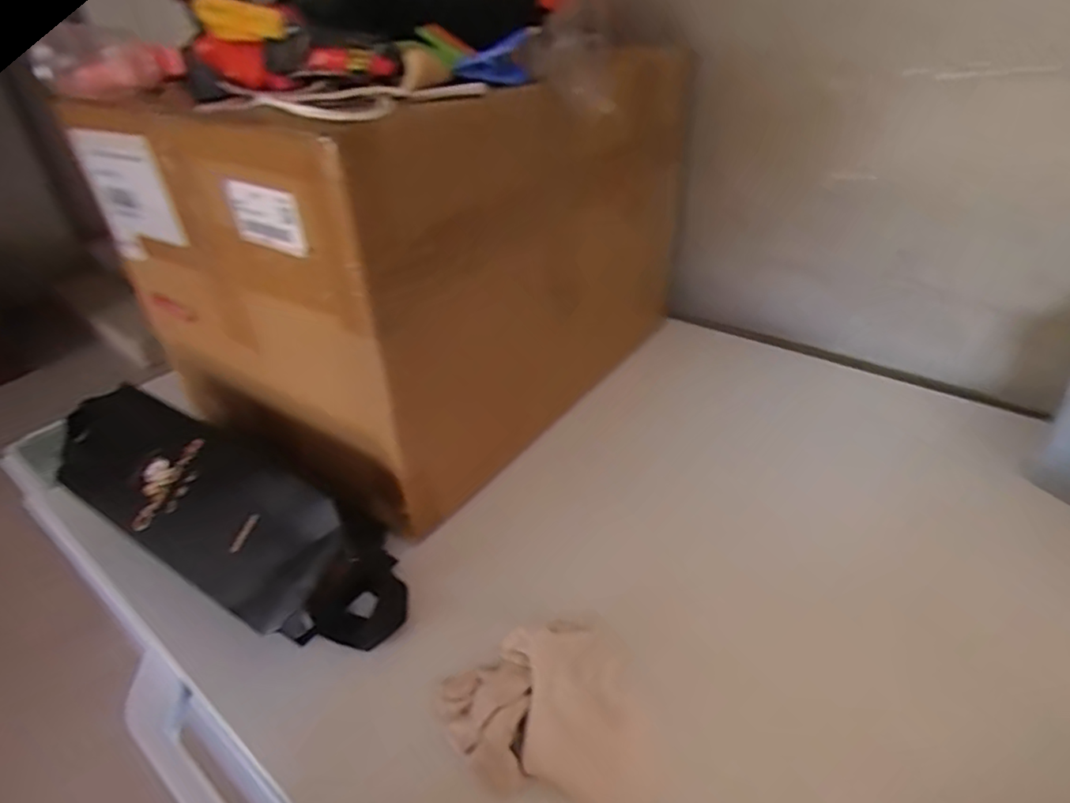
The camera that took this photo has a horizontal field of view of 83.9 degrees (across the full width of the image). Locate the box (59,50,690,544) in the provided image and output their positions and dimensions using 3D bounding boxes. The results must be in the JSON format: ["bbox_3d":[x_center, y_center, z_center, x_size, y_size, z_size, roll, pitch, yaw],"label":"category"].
[{"bbox_3d":[-0.109,-0.184,0.711,0.378,0.338,0.553,23,43,33],"label":"box"}]

